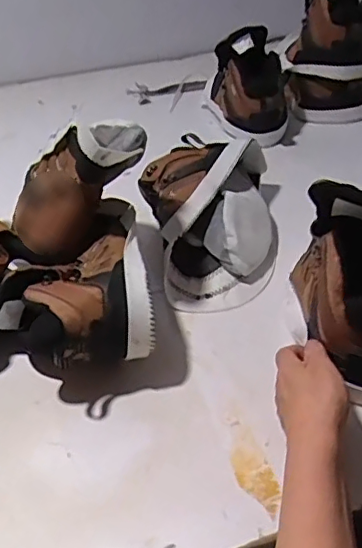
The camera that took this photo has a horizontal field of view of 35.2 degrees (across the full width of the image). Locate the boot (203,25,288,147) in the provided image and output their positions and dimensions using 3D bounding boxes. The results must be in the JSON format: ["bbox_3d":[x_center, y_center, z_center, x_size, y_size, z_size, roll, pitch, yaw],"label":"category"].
[{"bbox_3d":[0.114,-0.341,1.009,0.119,0.161,0.249,-7,38,-2],"label":"boot"}]

